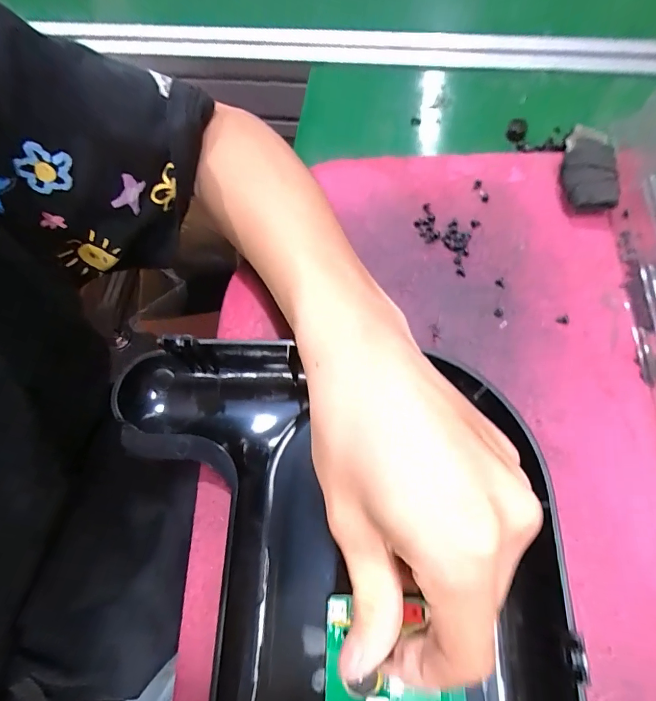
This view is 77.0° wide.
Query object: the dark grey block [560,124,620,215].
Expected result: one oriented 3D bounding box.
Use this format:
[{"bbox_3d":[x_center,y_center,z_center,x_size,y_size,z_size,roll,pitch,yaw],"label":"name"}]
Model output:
[{"bbox_3d":[0.169,-0.119,0.271,0.030,0.019,0.062,6,68,5],"label":"dark grey block"}]

